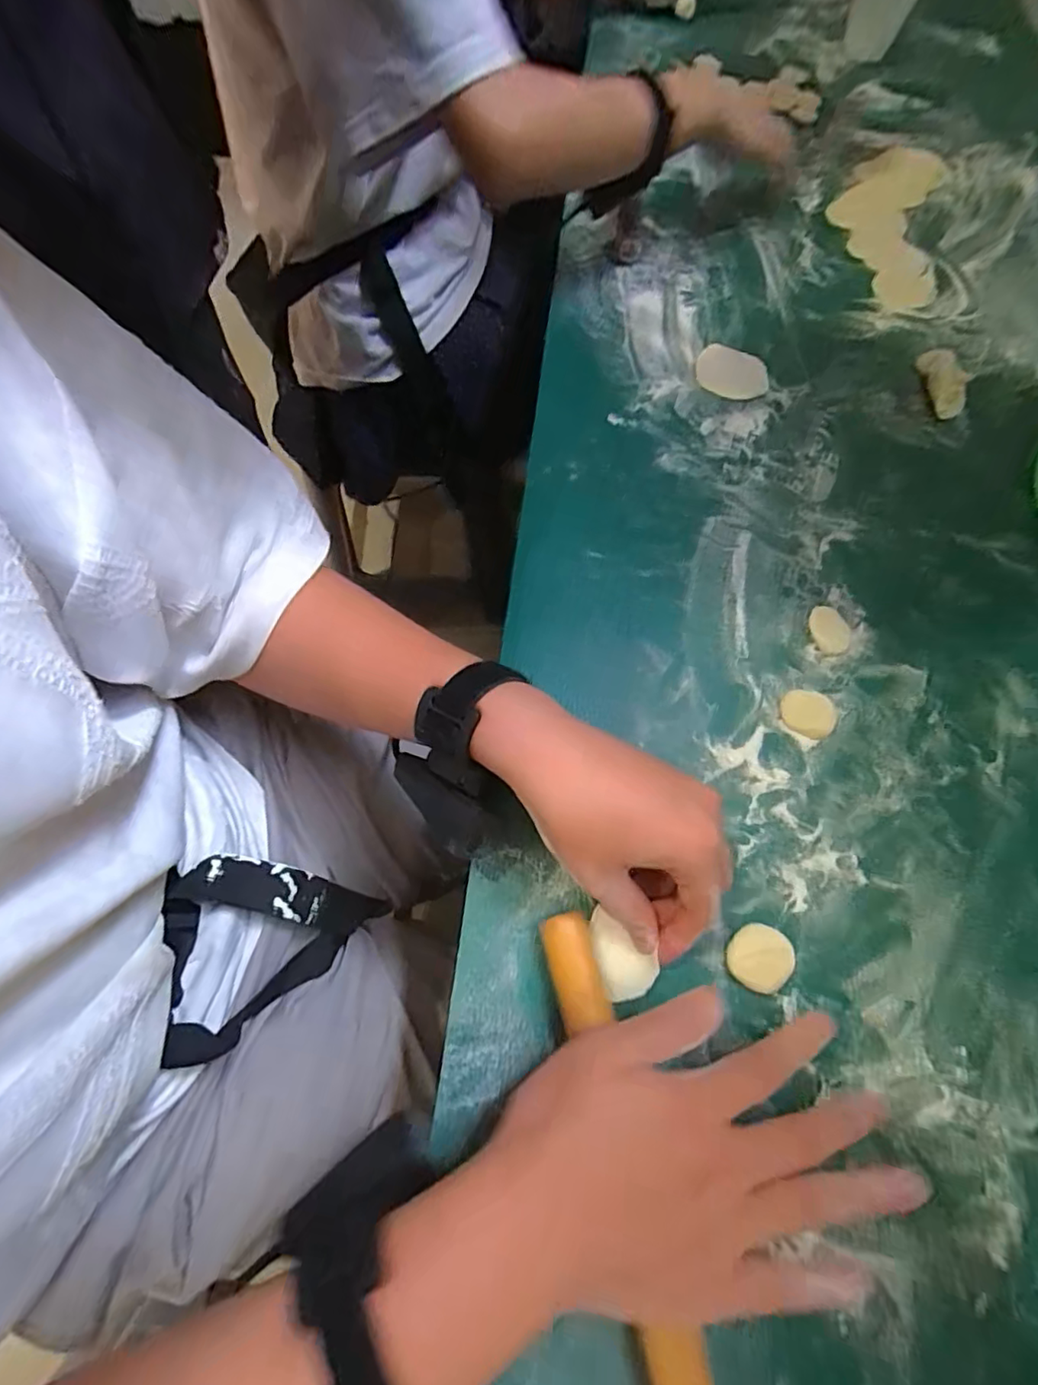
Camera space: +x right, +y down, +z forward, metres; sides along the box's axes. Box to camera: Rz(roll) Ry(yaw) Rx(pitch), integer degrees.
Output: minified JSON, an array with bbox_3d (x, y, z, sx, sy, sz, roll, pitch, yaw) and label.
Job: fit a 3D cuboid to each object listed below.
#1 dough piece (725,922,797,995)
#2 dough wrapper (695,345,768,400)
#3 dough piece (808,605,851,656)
[{"bbox_3d":[0.135,0.148,0.326,0.032,0.015,0.033,15,67,5],"label":"dough piece"},{"bbox_3d":[0.190,-0.285,0.519,0.063,0.007,0.063,21,68,8],"label":"dough wrapper"},{"bbox_3d":[0.222,-0.045,0.417,0.029,0.004,0.038,3,66,0],"label":"dough piece"}]

